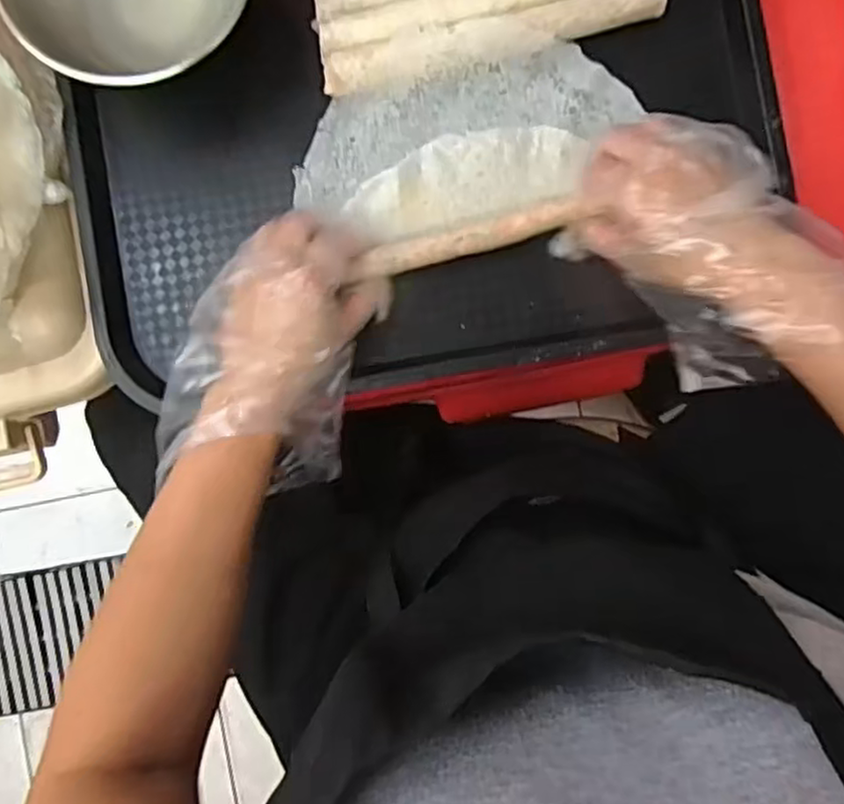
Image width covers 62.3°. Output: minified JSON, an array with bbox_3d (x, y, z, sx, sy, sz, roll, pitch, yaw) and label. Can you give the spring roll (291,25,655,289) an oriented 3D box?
[{"bbox_3d":[0.026,-0.164,0.444,0.211,0.030,0.137,-15,89,3],"label":"spring roll"}]

